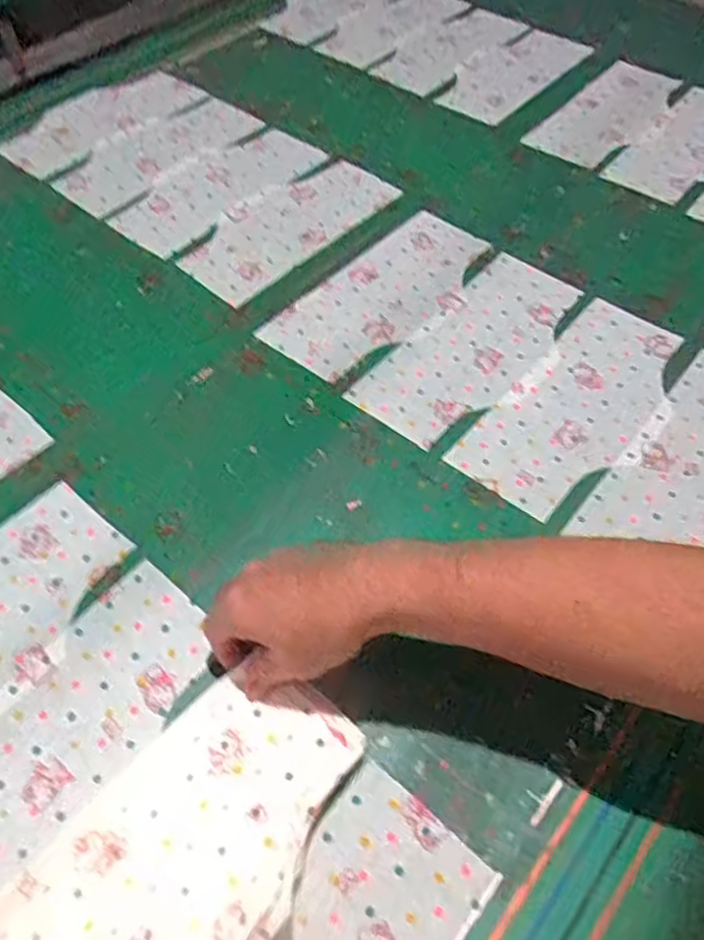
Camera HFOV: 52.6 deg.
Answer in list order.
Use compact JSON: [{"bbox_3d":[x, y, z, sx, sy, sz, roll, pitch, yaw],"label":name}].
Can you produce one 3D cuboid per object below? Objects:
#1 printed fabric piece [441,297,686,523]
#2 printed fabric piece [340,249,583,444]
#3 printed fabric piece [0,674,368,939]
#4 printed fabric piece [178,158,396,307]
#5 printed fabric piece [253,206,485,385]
[{"bbox_3d":[0.219,-0.068,0.684,0.120,0.007,0.279,34,62,23],"label":"printed fabric piece"},{"bbox_3d":[0.132,-0.126,0.725,0.133,0.008,0.279,33,61,22],"label":"printed fabric piece"},{"bbox_3d":[-0.111,0.241,0.434,0.148,0.030,0.266,37,63,24],"label":"printed fabric piece"},{"bbox_3d":[-0.077,-0.294,0.845,0.132,0.005,0.272,34,62,23],"label":"printed fabric piece"},{"bbox_3d":[0.041,-0.193,0.773,0.133,0.008,0.276,34,62,23],"label":"printed fabric piece"}]

